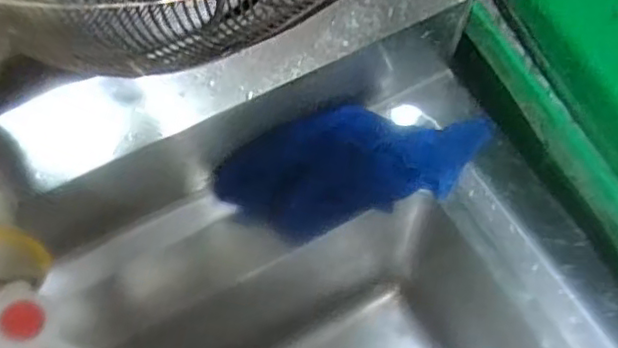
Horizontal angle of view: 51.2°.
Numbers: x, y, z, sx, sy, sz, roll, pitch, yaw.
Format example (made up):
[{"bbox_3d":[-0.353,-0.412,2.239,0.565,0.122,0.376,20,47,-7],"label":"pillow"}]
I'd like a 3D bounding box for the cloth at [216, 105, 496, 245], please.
[{"bbox_3d":[0.039,-0.005,0.490,0.214,0.052,0.077,-12,63,-5],"label":"cloth"}]

